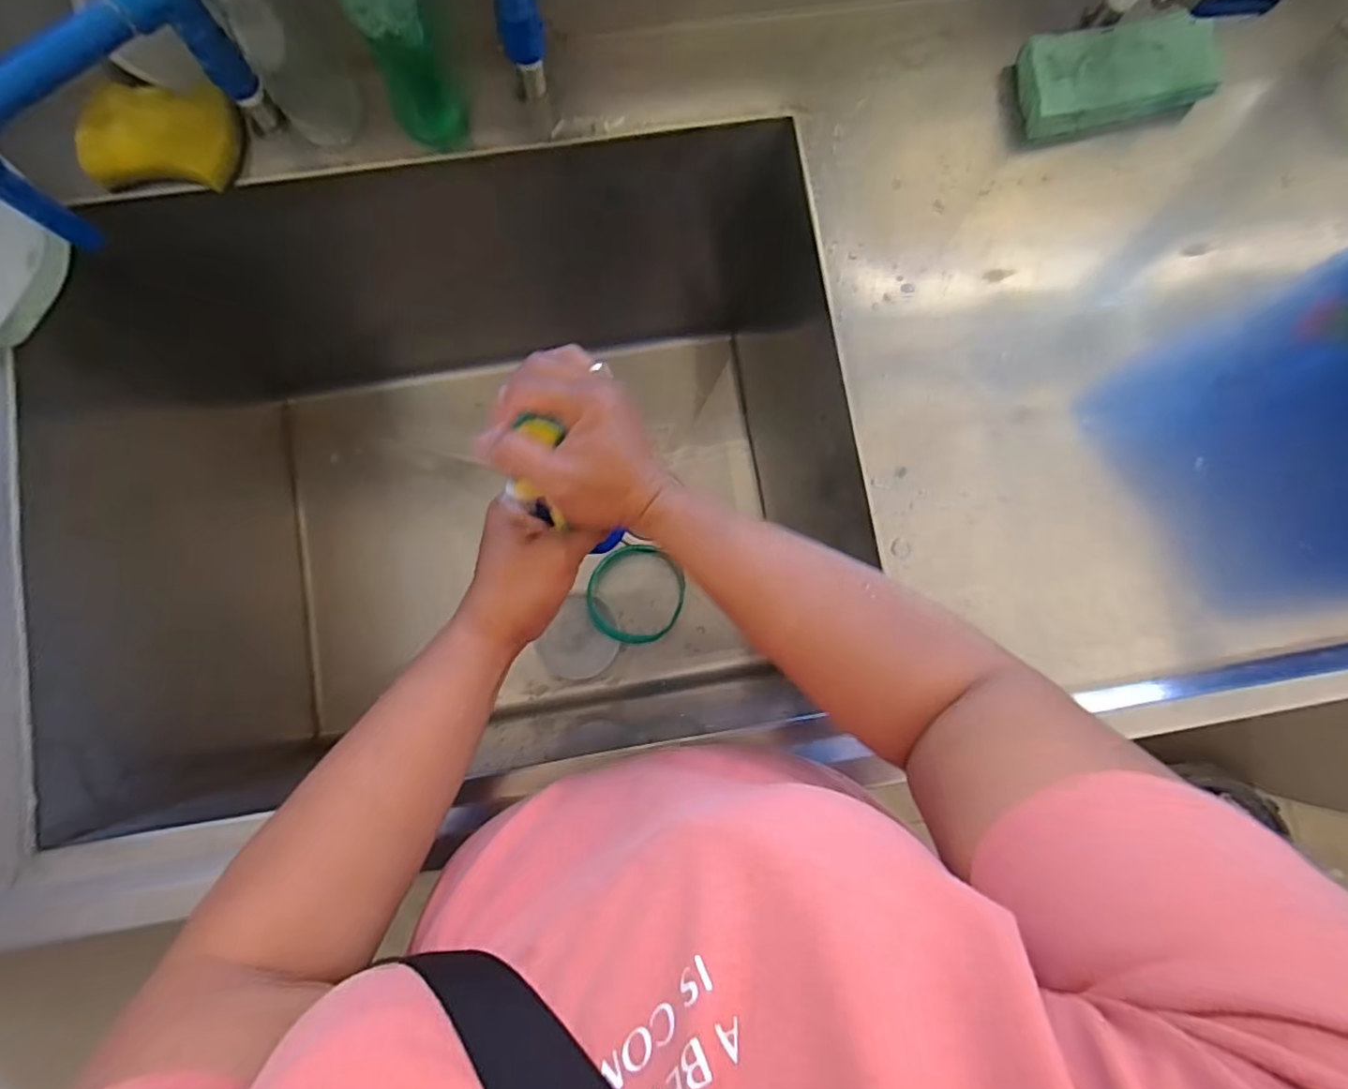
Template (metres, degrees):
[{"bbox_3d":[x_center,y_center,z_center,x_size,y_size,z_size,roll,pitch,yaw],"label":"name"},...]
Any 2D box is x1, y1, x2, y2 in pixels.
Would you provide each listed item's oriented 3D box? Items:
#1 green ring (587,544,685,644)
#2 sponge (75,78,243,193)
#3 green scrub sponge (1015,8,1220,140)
[{"bbox_3d":[-0.050,0.066,0.830,0.125,0.010,0.120,0,90,-15],"label":"green ring"},{"bbox_3d":[-0.373,-0.302,0.471,0.102,0.023,0.076,-2,84,-3],"label":"sponge"},{"bbox_3d":[0.347,-0.369,0.507,0.151,0.041,0.070,-12,84,-4],"label":"green scrub sponge"}]

